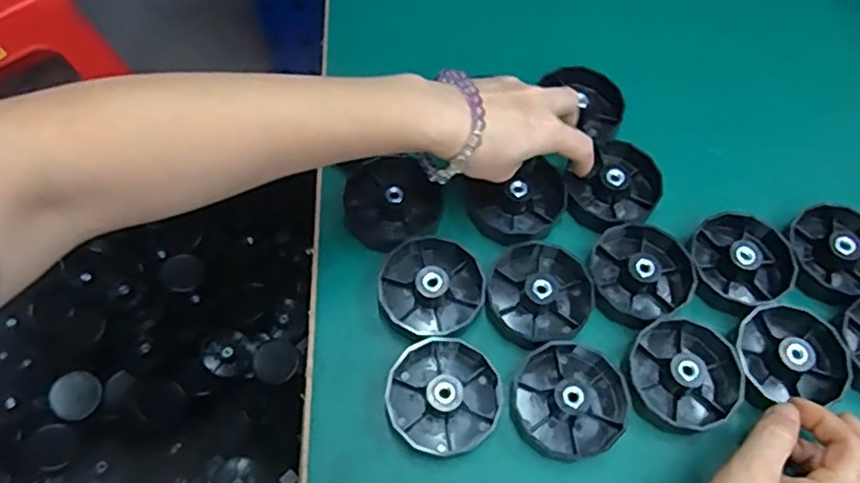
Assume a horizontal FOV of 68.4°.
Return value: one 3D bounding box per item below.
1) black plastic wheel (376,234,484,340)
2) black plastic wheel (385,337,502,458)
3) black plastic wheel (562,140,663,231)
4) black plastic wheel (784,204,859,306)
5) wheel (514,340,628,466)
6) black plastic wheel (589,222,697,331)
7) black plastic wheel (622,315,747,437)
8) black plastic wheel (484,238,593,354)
[{"bbox_3d":[0.001,0.029,0.409,0.067,0.018,0.068,0,63,-1],"label":"black plastic wheel"},{"bbox_3d":[0.009,0.091,0.378,0.066,0.022,0.066,0,63,-1],"label":"black plastic wheel"},{"bbox_3d":[0.130,-0.040,0.447,0.060,0.022,0.068,36,69,16],"label":"black plastic wheel"},{"bbox_3d":[0.274,0.007,0.429,0.064,0.020,0.065,0,63,-1],"label":"black plastic wheel"},{"bbox_3d":[0.086,0.093,0.379,0.067,0.021,0.069,0,63,-1],"label":"wheel"},{"bbox_3d":[0.137,0.020,0.416,0.069,0.015,0.064,-35,69,-17],"label":"black plastic wheel"},{"bbox_3d":[0.156,0.080,0.387,0.067,0.017,0.071,0,63,-1],"label":"black plastic wheel"},{"bbox_3d":[0.072,0.031,0.409,0.065,0.018,0.070,0,63,-1],"label":"black plastic wheel"}]

